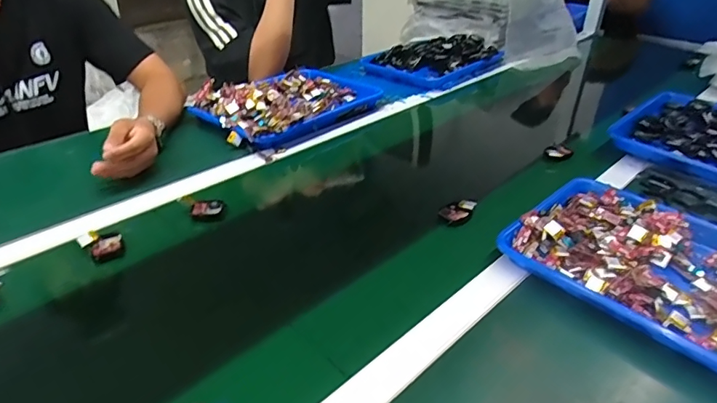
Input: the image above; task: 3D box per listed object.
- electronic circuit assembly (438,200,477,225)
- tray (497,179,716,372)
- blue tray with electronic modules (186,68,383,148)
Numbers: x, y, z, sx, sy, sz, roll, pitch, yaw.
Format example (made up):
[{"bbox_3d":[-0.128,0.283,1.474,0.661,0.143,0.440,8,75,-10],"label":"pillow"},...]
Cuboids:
[{"bbox_3d":[0.142,0.013,0.699,0.052,0.016,0.034,-17,38,-28],"label":"electronic circuit assembly"},{"bbox_3d":[0.364,0.079,0.584,0.336,0.042,0.243,27,41,37],"label":"tray"},{"bbox_3d":[-0.136,-0.200,0.978,0.239,0.055,0.342,26,40,35],"label":"blue tray with electronic modules"}]

